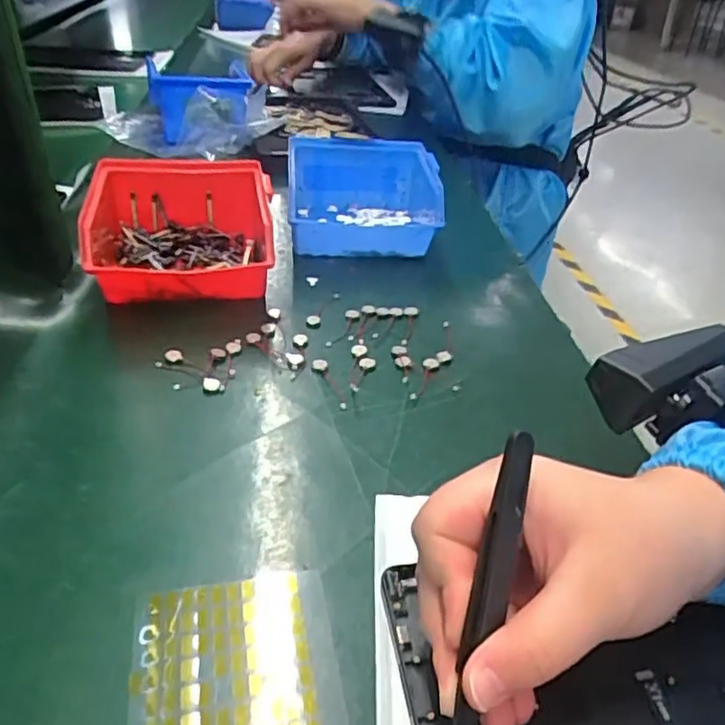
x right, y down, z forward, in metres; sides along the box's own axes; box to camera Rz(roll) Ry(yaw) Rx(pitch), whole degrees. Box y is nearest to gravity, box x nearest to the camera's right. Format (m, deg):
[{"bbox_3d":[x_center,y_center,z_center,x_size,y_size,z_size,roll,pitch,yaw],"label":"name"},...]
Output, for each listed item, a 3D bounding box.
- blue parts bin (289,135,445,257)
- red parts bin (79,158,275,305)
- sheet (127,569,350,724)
[{"bbox_3d":[0.002,-0.138,0.545,0.122,0.069,0.136,3,35,-3],"label":"blue parts bin"},{"bbox_3d":[-0.132,-0.092,0.461,0.131,0.067,0.133,-4,36,-12],"label":"red parts bin"},{"bbox_3d":[-0.045,0.118,0.231,0.074,0.004,0.090,-4,36,-12],"label":"sheet"}]

